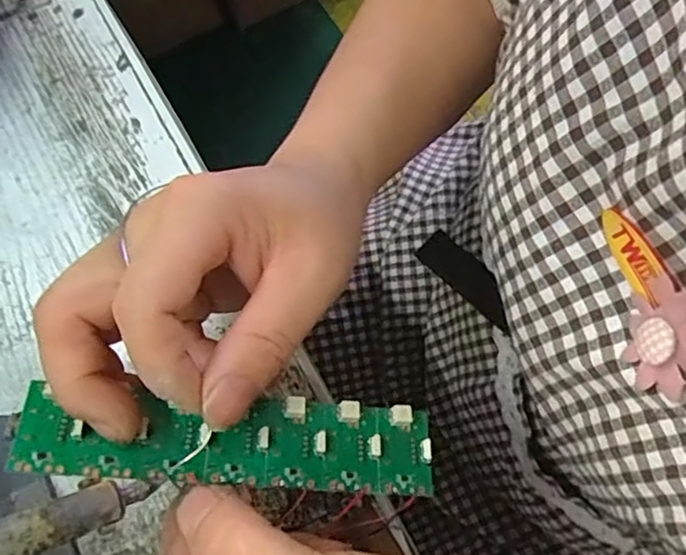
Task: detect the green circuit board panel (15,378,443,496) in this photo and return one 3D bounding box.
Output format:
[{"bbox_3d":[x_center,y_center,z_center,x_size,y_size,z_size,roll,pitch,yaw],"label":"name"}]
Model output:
[{"bbox_3d":[-0.035,0.055,0.206,0.134,0.005,0.031,4,67,-13],"label":"green circuit board panel"}]

